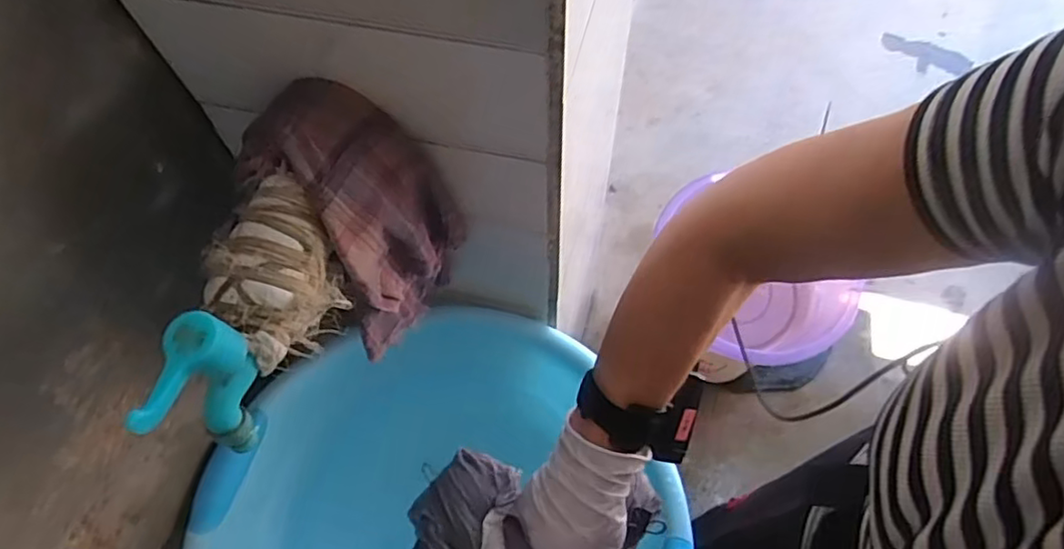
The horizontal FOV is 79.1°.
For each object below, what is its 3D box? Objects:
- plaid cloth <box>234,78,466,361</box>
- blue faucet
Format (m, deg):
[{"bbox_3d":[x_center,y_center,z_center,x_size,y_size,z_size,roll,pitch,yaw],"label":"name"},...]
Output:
[{"bbox_3d":[-0.118,-0.039,0.470,0.093,0.204,0.110,36,69,18],"label":"plaid cloth"},{"bbox_3d":[-0.174,0.063,0.352,0.027,0.081,0.060,8,63,6],"label":"blue faucet"}]

